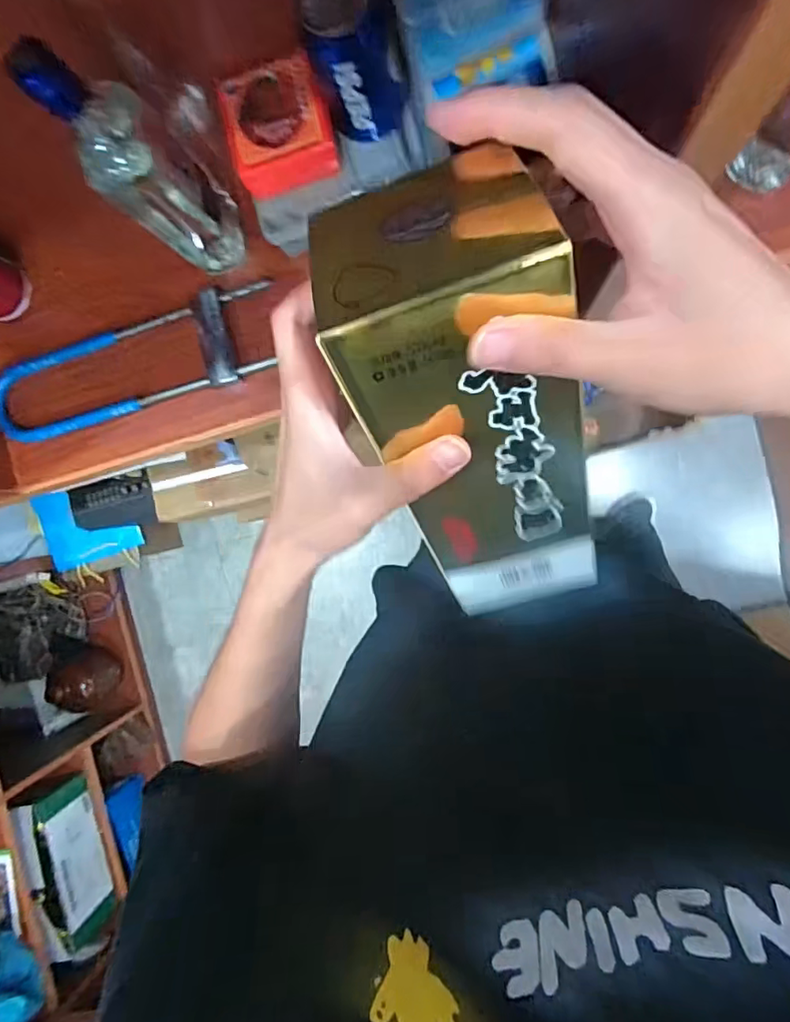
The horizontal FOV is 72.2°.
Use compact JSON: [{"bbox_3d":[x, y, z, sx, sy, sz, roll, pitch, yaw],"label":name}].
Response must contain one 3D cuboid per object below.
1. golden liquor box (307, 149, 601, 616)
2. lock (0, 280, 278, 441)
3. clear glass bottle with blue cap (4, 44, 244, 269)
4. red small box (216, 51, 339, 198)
[{"bbox_3d":[0.048,-0.039,0.278,0.097,0.235,0.070,-20,50,10],"label":"golden liquor box"},{"bbox_3d":[-0.295,-0.149,0.575,0.300,0.024,0.097,-12,90,10],"label":"lock"},{"bbox_3d":[-0.192,-0.264,0.440,0.069,0.253,0.066,43,98,5],"label":"clear glass bottle with blue cap"},{"bbox_3d":[-0.094,-0.319,0.448,0.085,0.029,0.093,-11,90,10],"label":"red small box"}]

